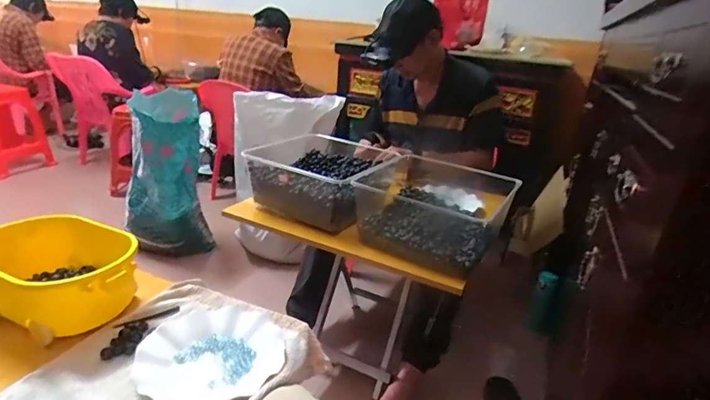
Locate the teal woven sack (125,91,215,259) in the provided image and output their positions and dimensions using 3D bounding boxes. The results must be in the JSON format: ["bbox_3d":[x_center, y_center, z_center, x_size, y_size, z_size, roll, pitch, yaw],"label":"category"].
[{"bbox_3d":[-0.693,-0.065,1.570,0.282,0.630,0.288,-3,20,-24],"label":"teal woven sack"}]

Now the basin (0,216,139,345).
[{"bbox_3d":[-0.438,0.110,0.627,0.245,0.100,0.168,14,21,25],"label":"basin"}]

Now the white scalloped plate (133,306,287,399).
[{"bbox_3d":[-0.189,0.203,0.570,0.184,0.022,0.179,5,19,-2],"label":"white scalloped plate"}]

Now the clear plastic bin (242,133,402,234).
[{"bbox_3d":[-0.071,-0.047,1.050,0.295,0.125,0.293,15,21,27],"label":"clear plastic bin"}]

